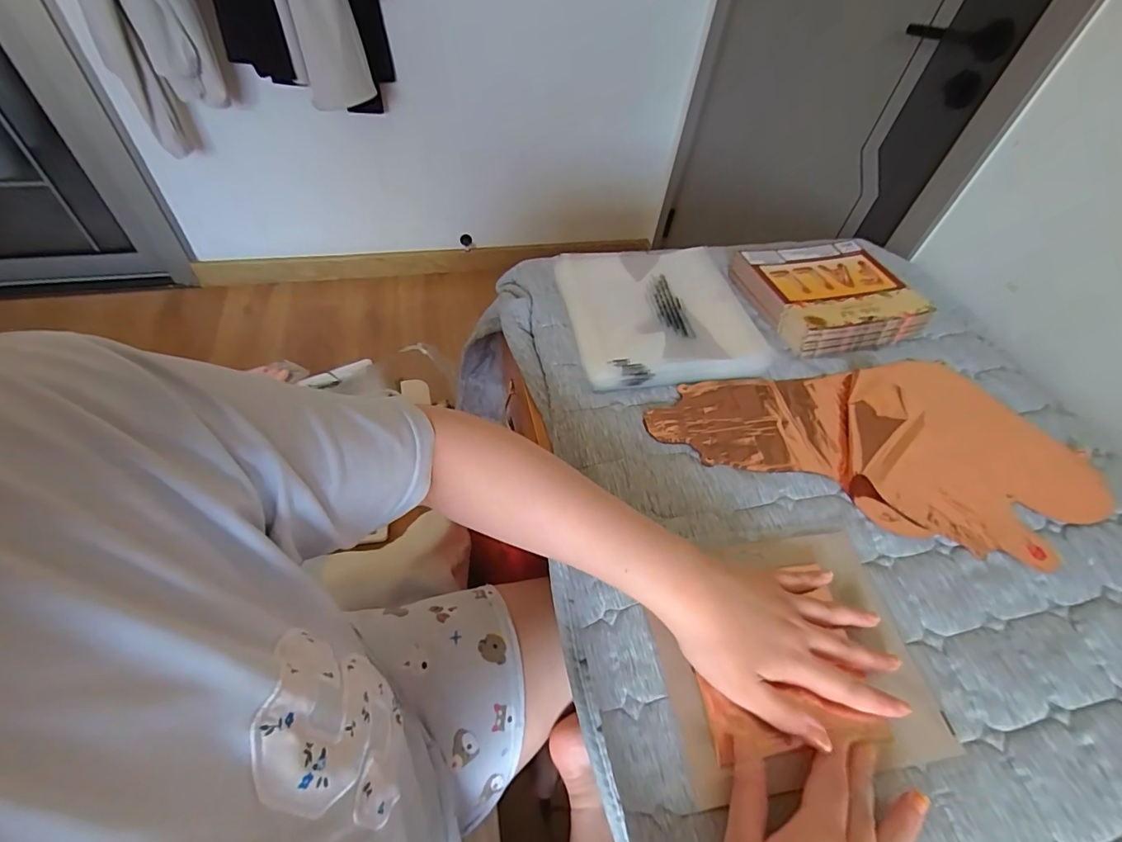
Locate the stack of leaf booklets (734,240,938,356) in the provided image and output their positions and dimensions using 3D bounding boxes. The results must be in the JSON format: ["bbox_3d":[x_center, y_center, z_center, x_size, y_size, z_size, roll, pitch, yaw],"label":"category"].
[{"bbox_3d":[0.350,-0.167,0.634,0.214,0.040,0.175,-9,52,-13],"label":"stack of leaf booklets"}]

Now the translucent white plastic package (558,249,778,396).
[{"bbox_3d":[0.115,-0.135,0.588,0.212,0.033,0.222,-6,51,-11],"label":"translucent white plastic package"}]

